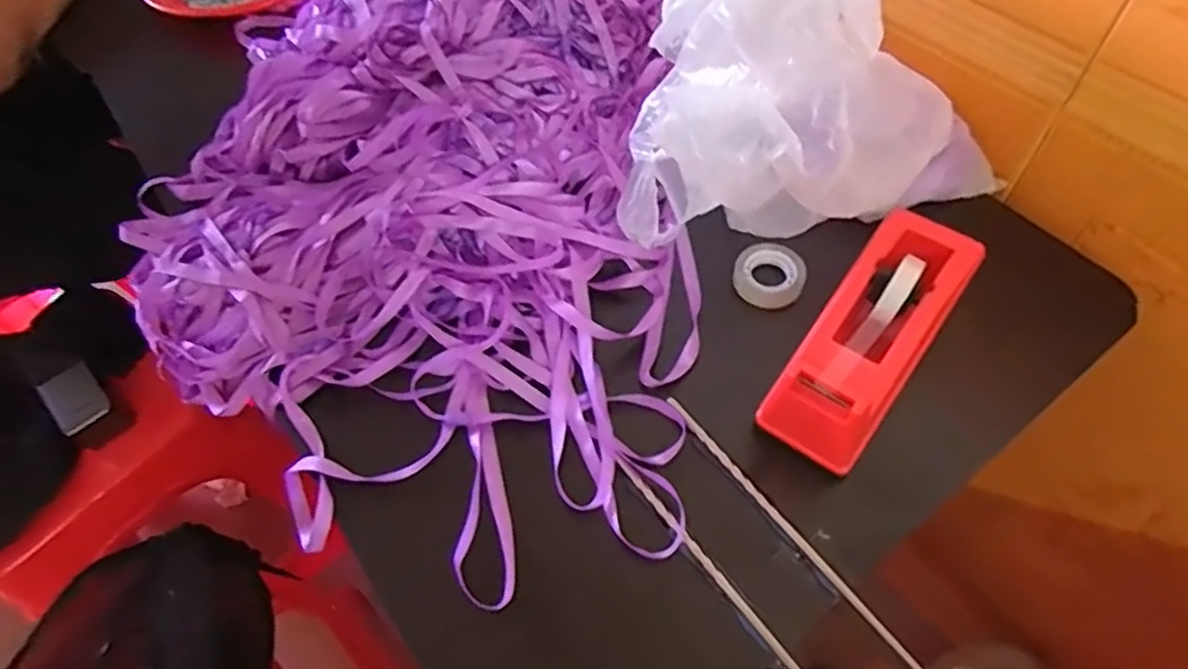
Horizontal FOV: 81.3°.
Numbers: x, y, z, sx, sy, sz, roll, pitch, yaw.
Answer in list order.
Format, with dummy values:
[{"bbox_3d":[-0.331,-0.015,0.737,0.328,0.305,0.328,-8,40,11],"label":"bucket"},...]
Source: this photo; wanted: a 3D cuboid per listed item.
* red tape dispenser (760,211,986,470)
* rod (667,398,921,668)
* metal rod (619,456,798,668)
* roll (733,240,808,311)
[{"bbox_3d":[0.162,0.002,0.410,0.060,0.069,0.155,33,66,23],"label":"red tape dispenser"},{"bbox_3d":[0.116,0.116,0.382,0.006,0.007,0.222,-34,60,-16],"label":"rod"},{"bbox_3d":[0.081,0.146,0.365,0.006,0.008,0.209,-34,60,-16],"label":"metal rod"},{"bbox_3d":[0.122,-0.041,0.480,0.047,0.014,0.045,-2,56,4],"label":"roll"}]

